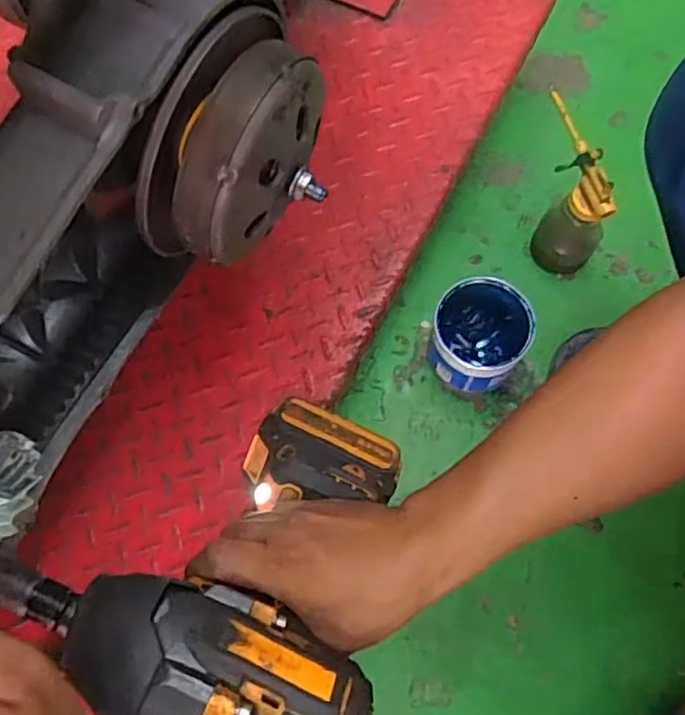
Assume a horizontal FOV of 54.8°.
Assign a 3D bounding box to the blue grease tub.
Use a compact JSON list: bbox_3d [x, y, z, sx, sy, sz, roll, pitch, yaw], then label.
[{"bbox_3d":[0.148,-0.021,0.722,0.098,0.093,0.105,0,71,0],"label":"blue grease tub"}]

